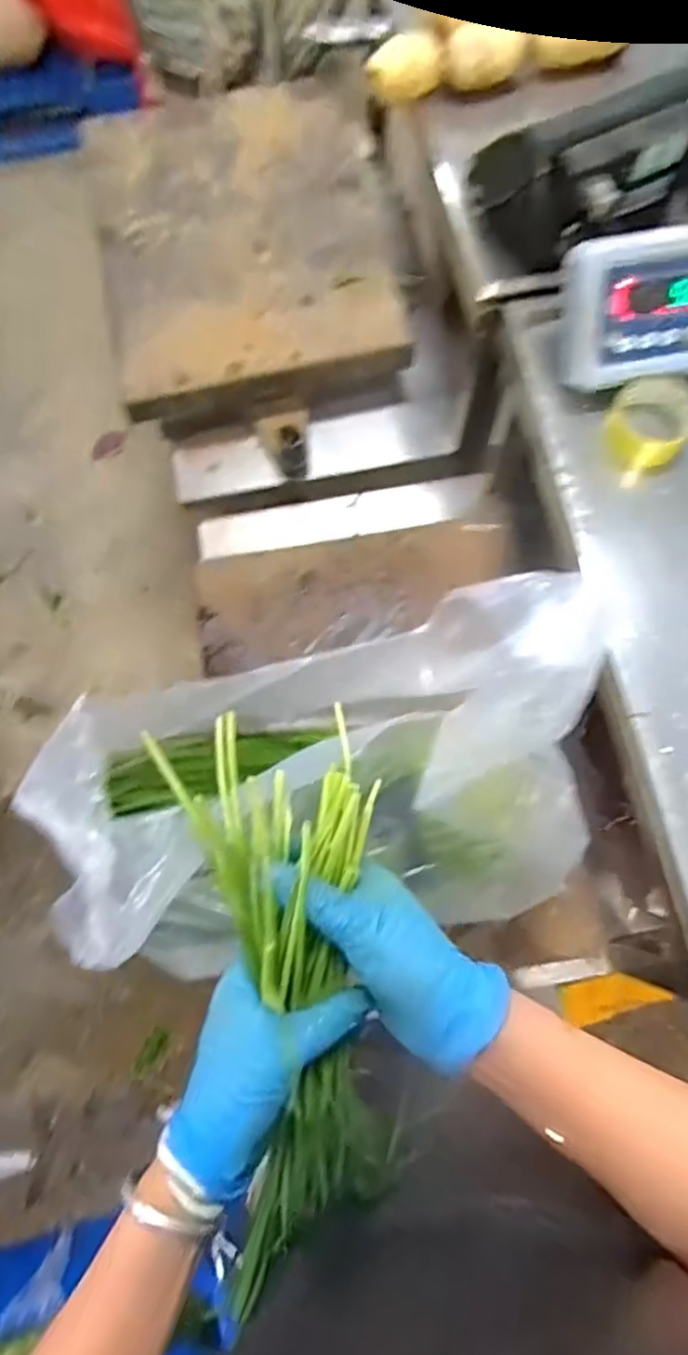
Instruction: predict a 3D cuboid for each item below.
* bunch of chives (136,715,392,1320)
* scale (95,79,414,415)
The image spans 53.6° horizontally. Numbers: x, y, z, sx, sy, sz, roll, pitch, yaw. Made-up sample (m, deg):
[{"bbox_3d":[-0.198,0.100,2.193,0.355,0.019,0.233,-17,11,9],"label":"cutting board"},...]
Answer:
[{"bbox_3d":[-0.036,0.203,0.410,0.126,0.058,0.354,-3,101,1],"label":"bunch of chives"},{"bbox_3d":[-0.162,-0.723,1.144,0.461,0.099,0.599,-11,74,-1],"label":"scale"}]

